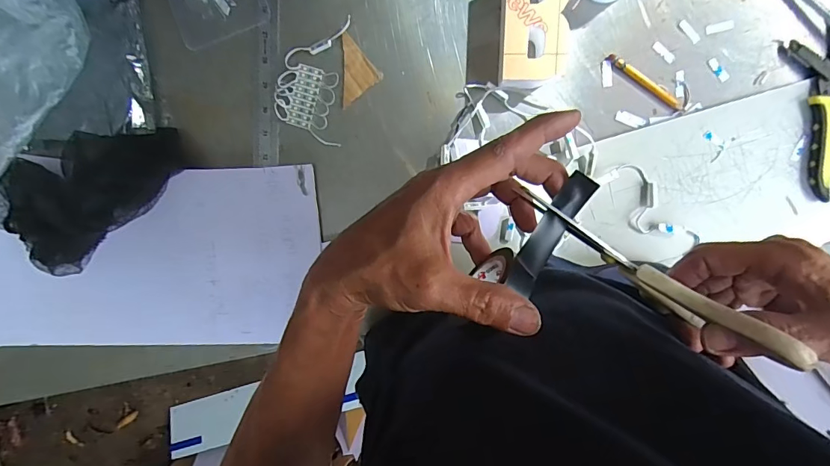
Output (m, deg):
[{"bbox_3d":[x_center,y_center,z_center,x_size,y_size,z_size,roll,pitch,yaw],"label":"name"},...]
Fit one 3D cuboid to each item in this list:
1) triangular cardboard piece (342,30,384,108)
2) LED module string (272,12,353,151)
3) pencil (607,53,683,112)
[{"bbox_3d":[-0.056,-0.169,0.448,0.040,0.005,0.070,2,97,4],"label":"triangular cardboard piece"},{"bbox_3d":[-0.108,-0.154,0.449,0.074,0.012,0.117,4,97,4],"label":"LED module string"},{"bbox_3d":[0.231,-0.151,0.425,0.088,0.006,0.010,36,98,-1],"label":"pencil"}]

